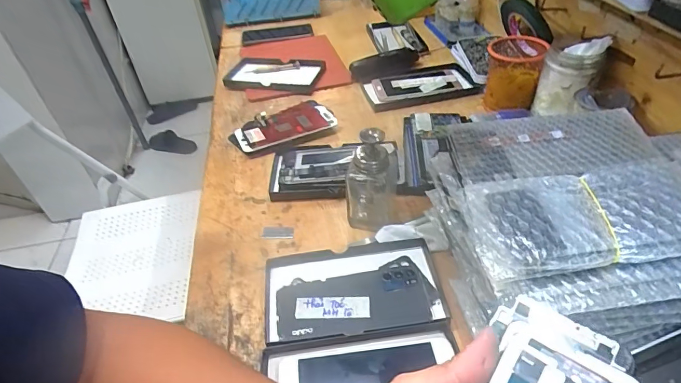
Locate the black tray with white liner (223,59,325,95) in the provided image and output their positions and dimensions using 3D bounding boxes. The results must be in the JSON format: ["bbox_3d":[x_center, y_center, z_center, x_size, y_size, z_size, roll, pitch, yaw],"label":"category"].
[{"bbox_3d":[-0.127,-0.230,0.817,0.175,0.025,0.103,9,43,17],"label":"black tray with white liner"}]

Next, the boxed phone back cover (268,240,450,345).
[{"bbox_3d":[0.014,0.106,0.442,0.183,0.018,0.112,-7,41,-1],"label":"boxed phone back cover"}]

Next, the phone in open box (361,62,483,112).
[{"bbox_3d":[0.144,-0.196,0.763,0.196,0.021,0.117,-9,41,-3],"label":"phone in open box"}]

